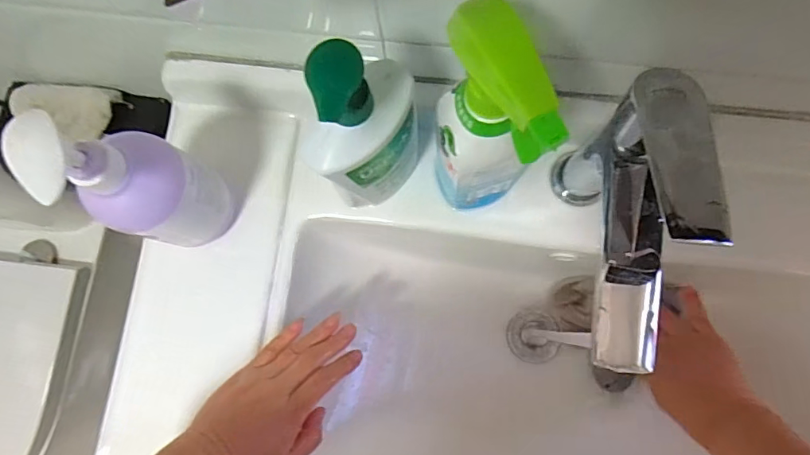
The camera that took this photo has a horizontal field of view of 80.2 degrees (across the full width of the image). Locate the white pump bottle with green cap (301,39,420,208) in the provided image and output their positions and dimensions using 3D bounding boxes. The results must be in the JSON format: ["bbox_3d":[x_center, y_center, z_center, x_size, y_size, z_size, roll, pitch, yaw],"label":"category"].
[{"bbox_3d":[-0.026,-0.066,0.358,0.047,0.198,0.088,44,86,9],"label":"white pump bottle with green cap"}]

